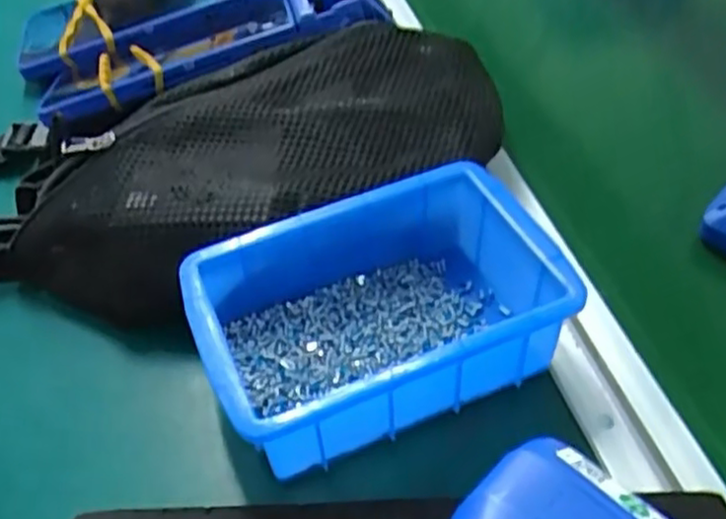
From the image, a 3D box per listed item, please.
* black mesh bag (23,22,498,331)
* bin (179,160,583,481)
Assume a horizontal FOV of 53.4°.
[{"bbox_3d":[-0.049,-0.048,0.380,0.266,0.069,0.125,-24,49,-10],"label":"black mesh bag"},{"bbox_3d":[0.009,0.021,0.312,0.150,0.052,0.100,-24,49,-10],"label":"bin"}]

